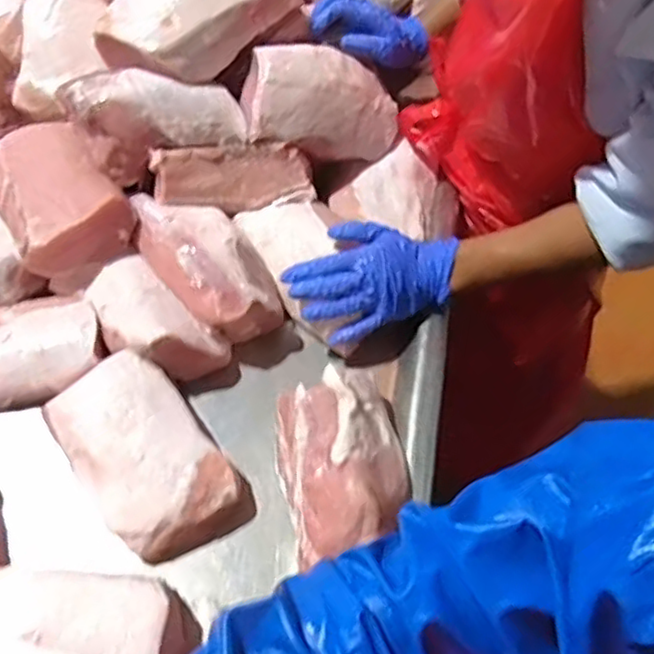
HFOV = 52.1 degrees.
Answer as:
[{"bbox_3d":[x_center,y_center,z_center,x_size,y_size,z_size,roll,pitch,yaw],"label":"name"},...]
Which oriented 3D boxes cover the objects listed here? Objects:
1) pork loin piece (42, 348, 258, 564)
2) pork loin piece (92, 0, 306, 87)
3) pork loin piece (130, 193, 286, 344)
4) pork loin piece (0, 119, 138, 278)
[{"bbox_3d":[-0.159,0.113,0.594,0.111,0.068,0.175,-33,66,-21],"label":"pork loin piece"},{"bbox_3d":[-0.129,-0.340,0.699,0.124,0.071,0.204,37,63,18],"label":"pork loin piece"},{"bbox_3d":[-0.124,-0.069,0.682,0.103,0.069,0.190,-28,64,-19],"label":"pork loin piece"},{"bbox_3d":[-0.279,-0.133,0.682,0.110,0.063,0.169,-32,66,-21],"label":"pork loin piece"}]

